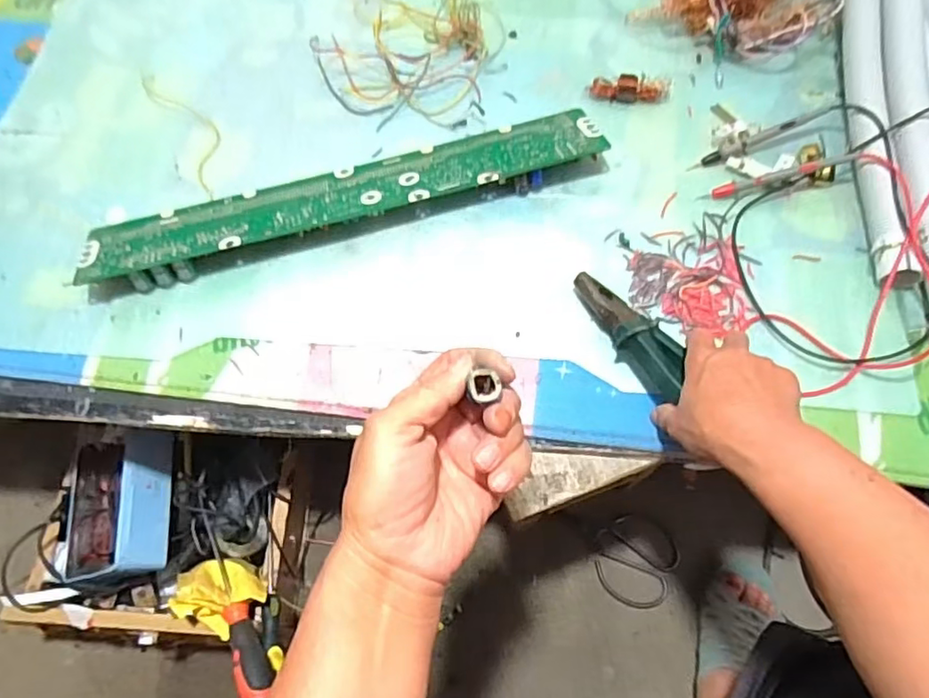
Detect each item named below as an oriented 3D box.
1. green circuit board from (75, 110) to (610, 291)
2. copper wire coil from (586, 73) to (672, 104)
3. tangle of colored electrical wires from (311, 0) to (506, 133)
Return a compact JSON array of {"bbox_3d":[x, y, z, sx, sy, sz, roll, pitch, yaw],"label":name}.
[{"bbox_3d":[-0.113,-0.151,0.579,0.497,0.032,0.087,-14,69,-3],"label":"green circuit board"},{"bbox_3d":[0.172,-0.269,0.620,0.083,0.019,0.022,2,69,3],"label":"copper wire coil"},{"bbox_3d":[-0.060,-0.338,0.650,0.186,0.027,0.201,-1,69,2],"label":"tangle of colored electrical wires"}]

